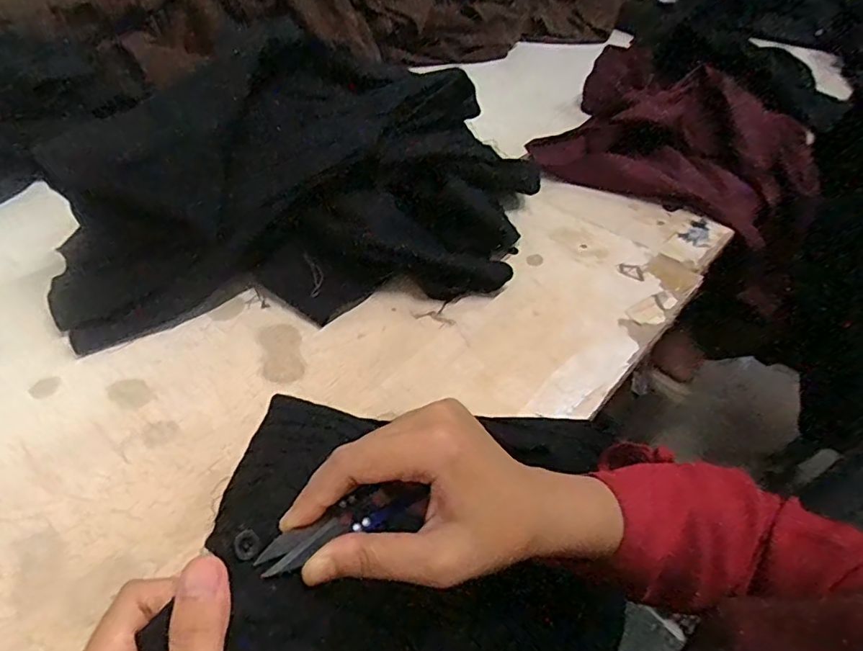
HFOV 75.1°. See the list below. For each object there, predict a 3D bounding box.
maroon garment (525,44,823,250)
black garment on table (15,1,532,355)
[{"bbox_3d":[0.358,-0.279,0.798,0.352,0.111,0.287,31,51,23],"label":"maroon garment"},{"bbox_3d":[-0.129,-0.169,0.594,0.491,0.160,0.293,-9,47,-14],"label":"black garment on table"}]

